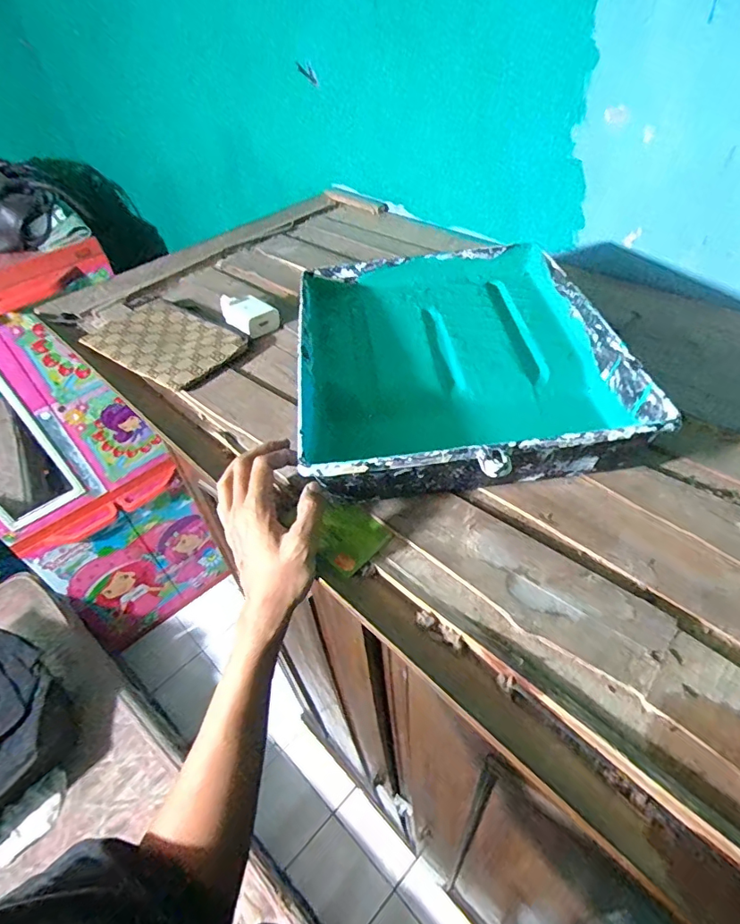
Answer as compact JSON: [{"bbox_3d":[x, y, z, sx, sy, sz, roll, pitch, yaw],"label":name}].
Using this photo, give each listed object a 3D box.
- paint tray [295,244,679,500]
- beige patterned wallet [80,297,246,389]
[{"bbox_3d":[0.077,-0.105,0.508,0.292,0.063,0.353,-10,45,-3],"label":"paint tray"},{"bbox_3d":[-0.264,-0.152,0.640,0.212,0.020,0.126,28,55,29],"label":"beige patterned wallet"}]

